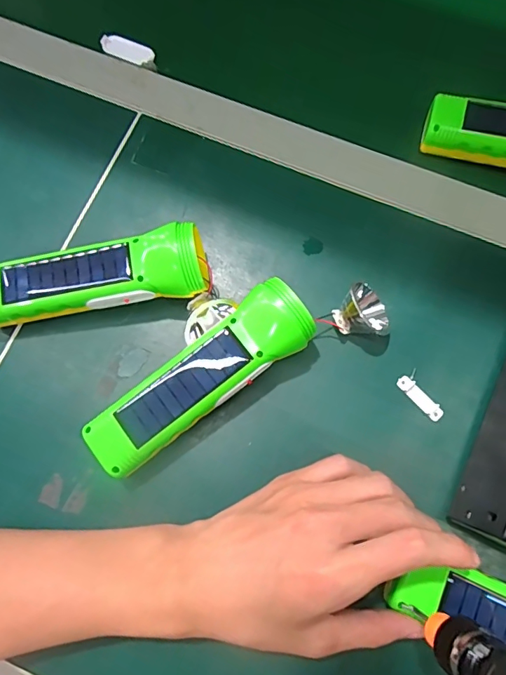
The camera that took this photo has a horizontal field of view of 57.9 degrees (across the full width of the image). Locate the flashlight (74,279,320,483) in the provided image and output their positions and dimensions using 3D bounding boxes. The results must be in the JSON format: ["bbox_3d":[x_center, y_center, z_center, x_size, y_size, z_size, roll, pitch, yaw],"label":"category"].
[{"bbox_3d":[-0.033,0.029,0.309,0.160,0.045,0.047,-39,79,-8],"label":"flashlight"}]

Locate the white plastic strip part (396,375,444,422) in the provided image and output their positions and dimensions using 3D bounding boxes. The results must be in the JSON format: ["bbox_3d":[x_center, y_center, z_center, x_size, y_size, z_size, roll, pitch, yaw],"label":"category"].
[{"bbox_3d":[0.118,0.043,0.323,0.010,0.004,0.038,-43,79,-9],"label":"white plastic strip part"}]

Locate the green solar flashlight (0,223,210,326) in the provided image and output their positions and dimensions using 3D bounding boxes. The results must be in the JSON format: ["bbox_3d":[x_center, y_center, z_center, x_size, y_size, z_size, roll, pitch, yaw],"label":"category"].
[{"bbox_3d":[-0.114,-0.039,0.324,0.164,0.051,0.050,-12,76,-2],"label":"green solar flashlight"}]

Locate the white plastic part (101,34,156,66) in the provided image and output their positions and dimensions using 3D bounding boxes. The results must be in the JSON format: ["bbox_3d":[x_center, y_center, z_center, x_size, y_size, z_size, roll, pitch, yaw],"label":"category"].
[{"bbox_3d":[-0.110,-0.256,0.406,0.053,0.008,0.023,29,78,8],"label":"white plastic part"}]

